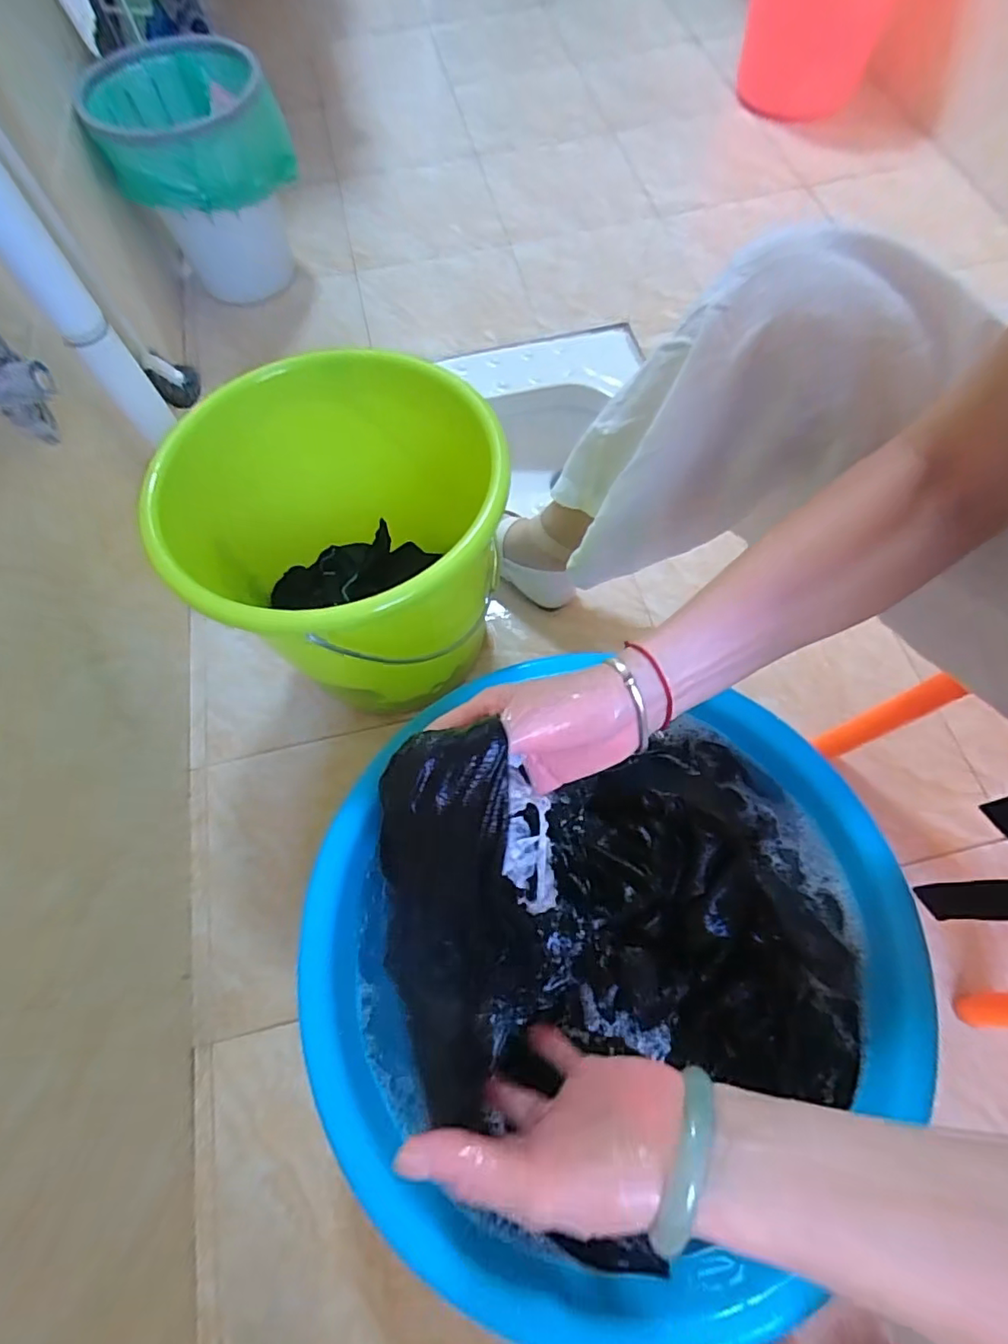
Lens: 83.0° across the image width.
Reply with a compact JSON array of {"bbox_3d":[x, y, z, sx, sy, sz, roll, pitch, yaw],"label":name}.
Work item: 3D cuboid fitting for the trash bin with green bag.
[{"bbox_3d":[-0.456,-0.768,0.917,0.256,0.276,0.226,-17,67,-5],"label":"trash bin with green bag"}]

